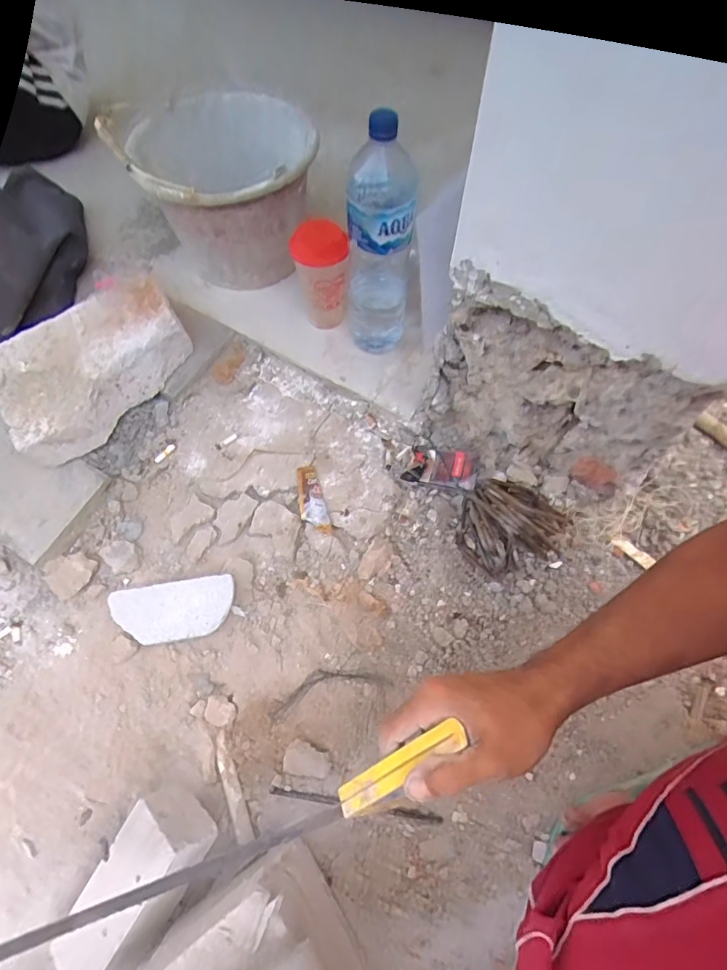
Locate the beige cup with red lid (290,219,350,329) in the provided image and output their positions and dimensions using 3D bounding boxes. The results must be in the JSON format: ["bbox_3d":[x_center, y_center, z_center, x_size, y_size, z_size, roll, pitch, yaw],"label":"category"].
[{"bbox_3d":[-0.062,-0.309,0.736,0.076,0.154,0.074,0,60,-1],"label":"beige cup with red lid"}]

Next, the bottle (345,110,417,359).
[{"bbox_3d":[0.025,-0.314,0.659,0.092,0.323,0.090,1,60,0],"label":"bottle"}]

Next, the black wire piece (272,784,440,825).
[{"bbox_3d":[-0.011,0.383,0.581,0.206,0.007,0.009,8,68,3],"label":"black wire piece"}]

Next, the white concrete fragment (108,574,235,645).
[{"bbox_3d":[-0.247,0.166,0.634,0.156,0.039,0.073,-8,61,-5],"label":"white concrete fragment"}]

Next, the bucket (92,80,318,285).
[{"bbox_3d":[-0.222,-0.482,0.783,0.281,0.232,0.286,0,60,-1],"label":"bucket"}]

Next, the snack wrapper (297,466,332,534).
[{"bbox_3d":[-0.075,0.022,0.688,0.035,0.010,0.105,-18,69,-8],"label":"snack wrapper"}]

